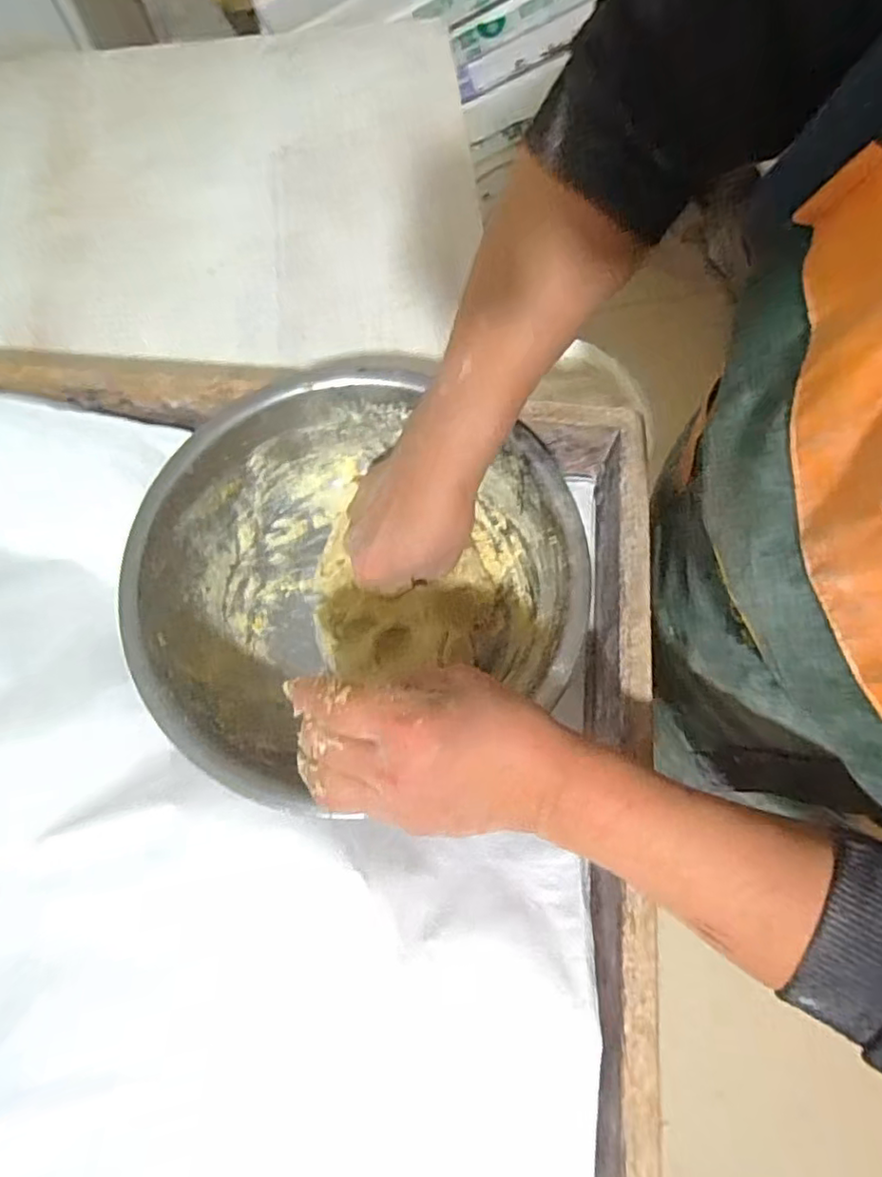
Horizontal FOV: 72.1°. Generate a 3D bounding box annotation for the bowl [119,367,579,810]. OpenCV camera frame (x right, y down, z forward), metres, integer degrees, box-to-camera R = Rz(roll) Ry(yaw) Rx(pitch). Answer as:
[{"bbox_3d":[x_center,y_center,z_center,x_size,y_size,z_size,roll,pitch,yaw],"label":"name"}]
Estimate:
[{"bbox_3d":[-0.048,0.004,0.386,0.249,0.096,0.248,1,72,-2],"label":"bowl"}]

